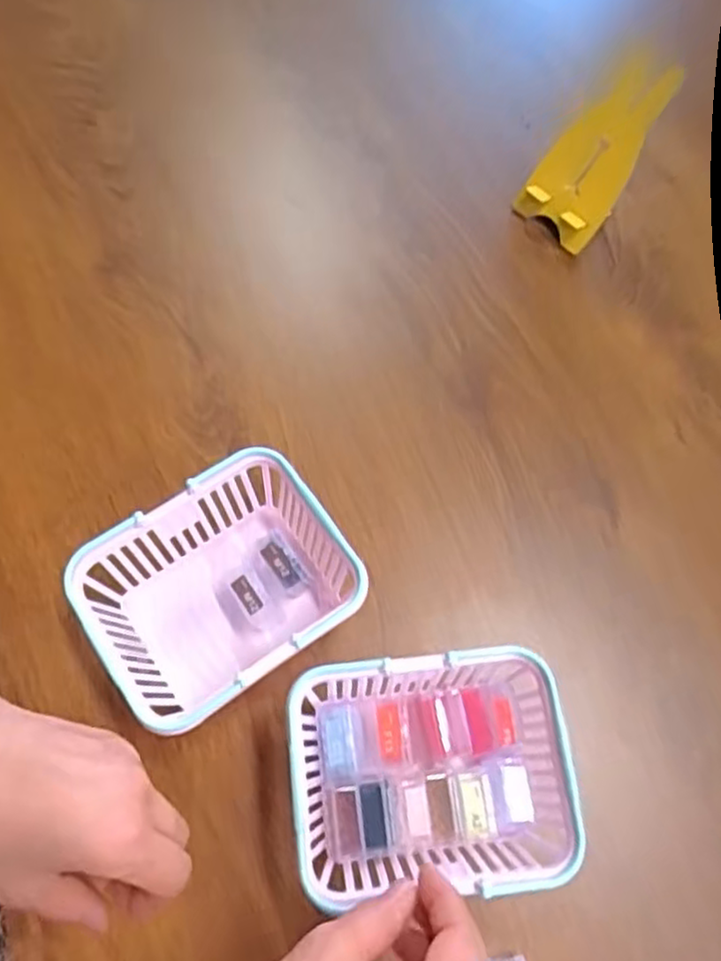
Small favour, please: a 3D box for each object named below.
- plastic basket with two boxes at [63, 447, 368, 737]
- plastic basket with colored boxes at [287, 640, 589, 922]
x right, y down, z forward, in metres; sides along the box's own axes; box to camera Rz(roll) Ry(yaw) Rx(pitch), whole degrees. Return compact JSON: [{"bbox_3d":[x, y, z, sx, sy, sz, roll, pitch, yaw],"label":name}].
[{"bbox_3d":[-0.090,0.077,0.475,0.162,0.086,0.133,-37,74,-15],"label":"plastic basket with two boxes"},{"bbox_3d":[0.040,0.180,0.441,0.158,0.090,0.125,-5,69,-4],"label":"plastic basket with colored boxes"}]

